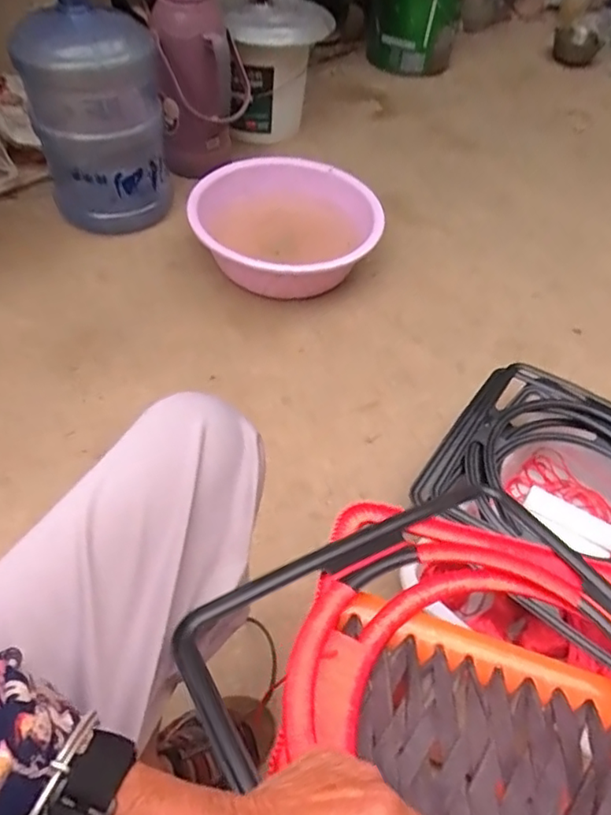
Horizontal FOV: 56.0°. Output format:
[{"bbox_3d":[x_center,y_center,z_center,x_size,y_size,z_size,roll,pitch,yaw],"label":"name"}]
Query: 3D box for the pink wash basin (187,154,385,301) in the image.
[{"bbox_3d":[-0.052,-0.352,1.124,0.336,0.140,0.338,2,52,-3],"label":"pink wash basin"}]

